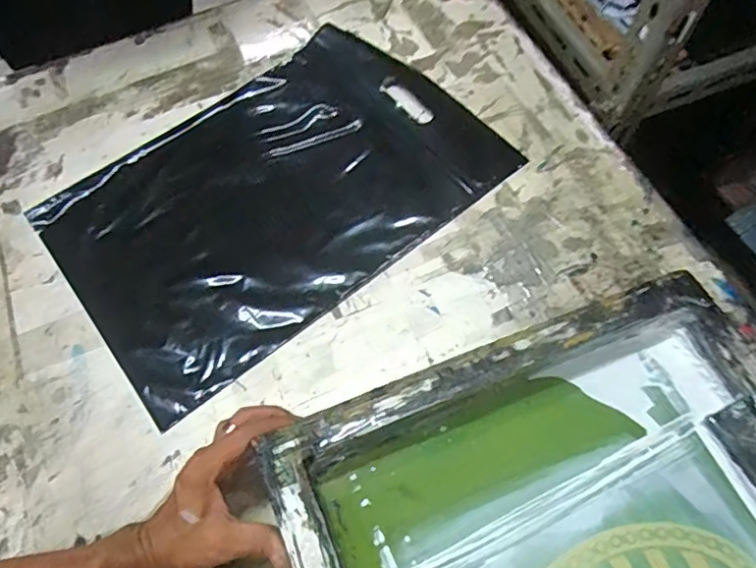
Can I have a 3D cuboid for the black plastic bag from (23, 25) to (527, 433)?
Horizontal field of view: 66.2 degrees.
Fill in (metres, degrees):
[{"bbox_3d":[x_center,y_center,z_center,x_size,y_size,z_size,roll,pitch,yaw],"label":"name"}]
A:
[{"bbox_3d":[-0.108,-0.102,0.627,0.450,0.009,0.300,-37,67,-15],"label":"black plastic bag"}]

